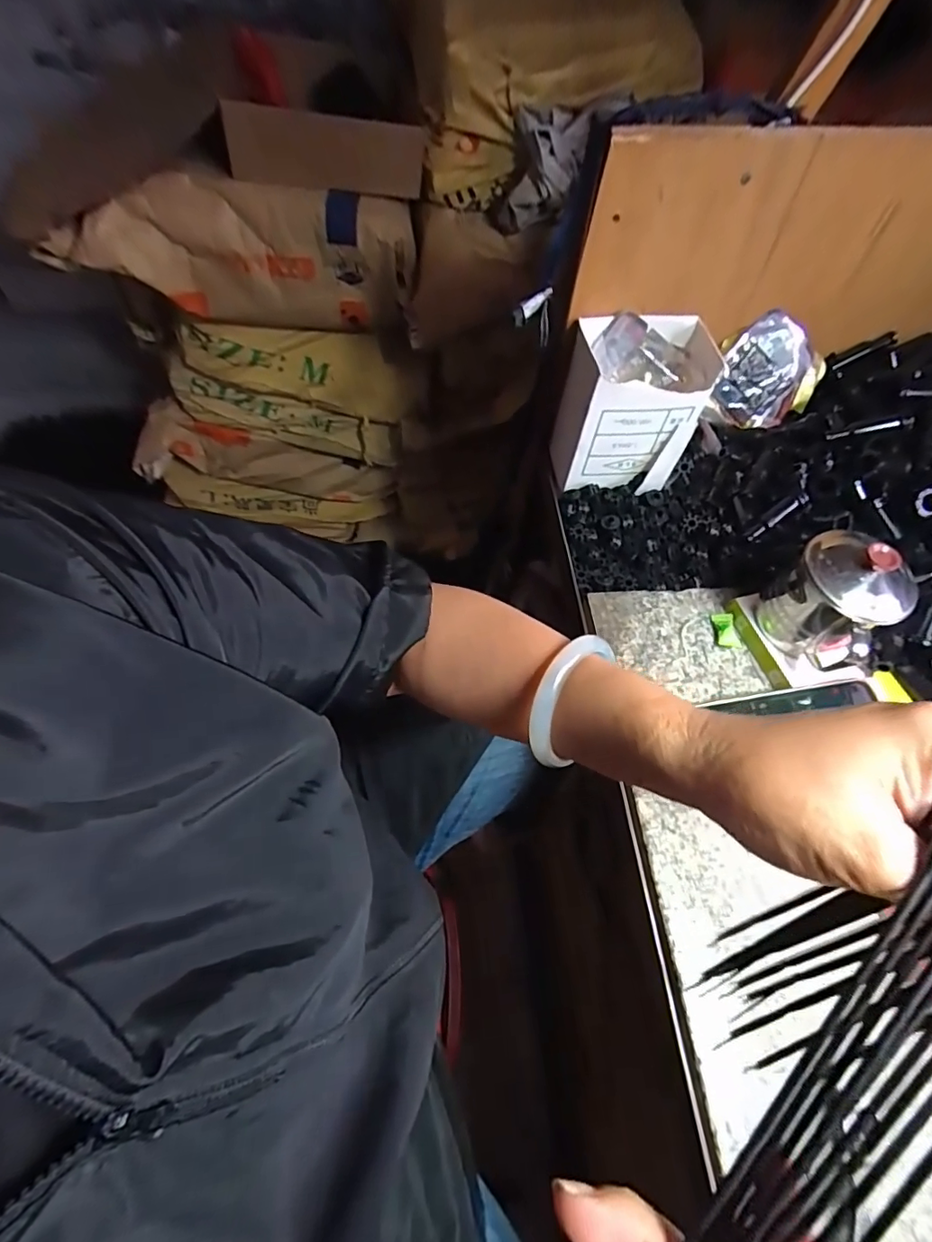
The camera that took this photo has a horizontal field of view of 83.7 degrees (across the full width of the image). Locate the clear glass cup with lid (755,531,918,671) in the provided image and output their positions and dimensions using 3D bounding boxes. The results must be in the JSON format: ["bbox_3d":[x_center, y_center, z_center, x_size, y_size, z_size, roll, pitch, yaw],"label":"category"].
[{"bbox_3d":[0.296,-0.017,0.418,0.078,0.102,0.083,1,60,-2],"label":"clear glass cup with lid"}]

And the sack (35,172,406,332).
[{"bbox_3d":[-0.343,-0.546,0.793,0.519,0.200,0.109,-3,60,-4],"label":"sack"}]

